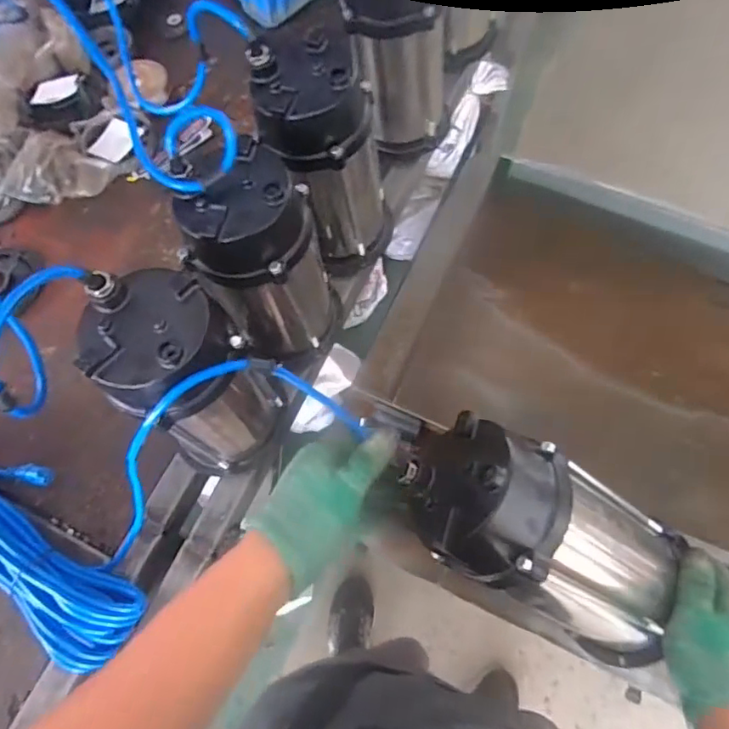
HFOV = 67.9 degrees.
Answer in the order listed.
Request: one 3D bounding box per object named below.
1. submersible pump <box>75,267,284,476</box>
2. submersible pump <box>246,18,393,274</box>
[{"bbox_3d":[-0.169,0.023,0.545,0.113,0.264,0.116,-1,69,3],"label":"submersible pump"},{"bbox_3d":[-0.037,-0.225,0.638,0.133,0.248,0.123,-6,69,1],"label":"submersible pump"}]

